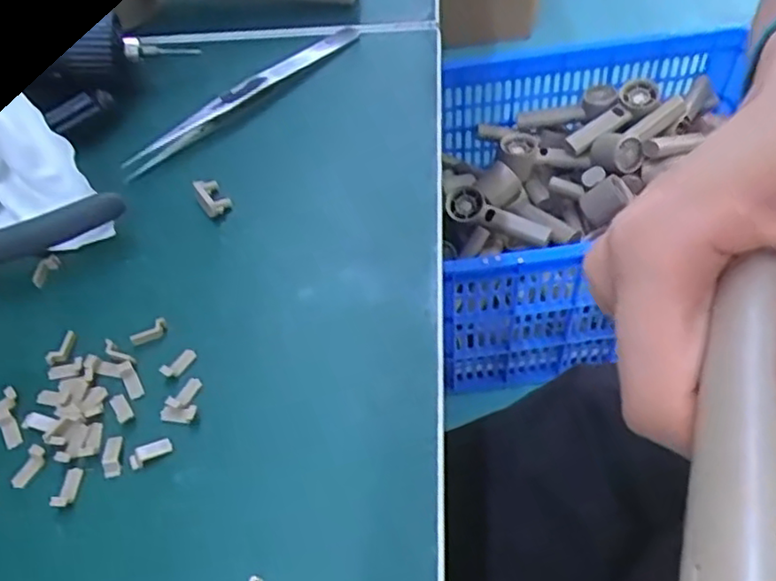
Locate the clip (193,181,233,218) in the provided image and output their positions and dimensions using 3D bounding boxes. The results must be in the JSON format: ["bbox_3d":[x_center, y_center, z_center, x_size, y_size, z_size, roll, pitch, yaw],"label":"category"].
[{"bbox_3d":[-0.068,-0.037,0.256,0.010,0.007,0.016,-30,55,-18],"label":"clip"}]

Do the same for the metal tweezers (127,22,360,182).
[{"bbox_3d":[-0.061,-0.087,0.291,0.012,0.011,0.129,33,61,27],"label":"metal tweezers"}]

